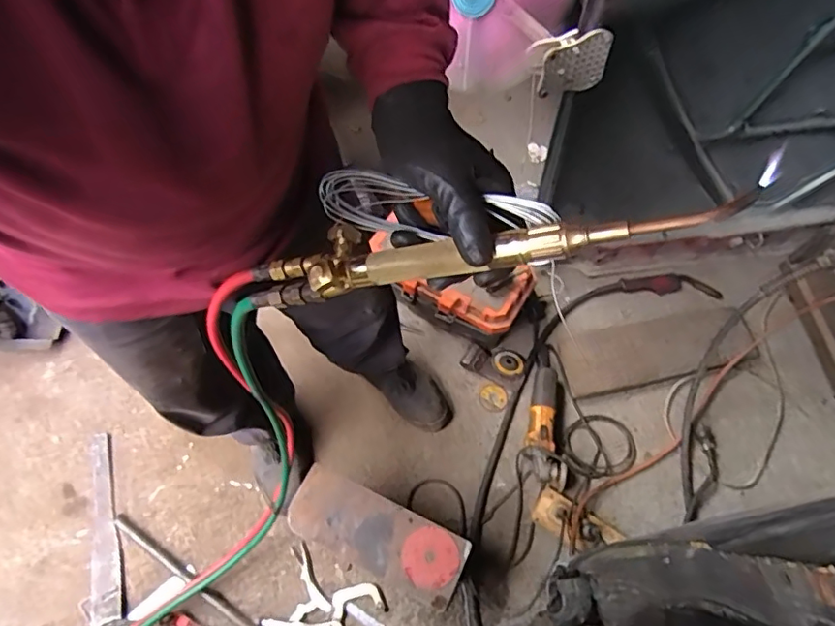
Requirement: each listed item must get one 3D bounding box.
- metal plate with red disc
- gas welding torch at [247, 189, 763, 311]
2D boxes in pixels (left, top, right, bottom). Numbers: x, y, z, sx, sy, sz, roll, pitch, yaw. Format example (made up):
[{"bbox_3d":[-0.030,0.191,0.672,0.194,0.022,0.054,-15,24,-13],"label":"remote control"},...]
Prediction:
[{"bbox_3d":[-0.075,0.393,0.977,0.316,0.016,0.123,24,66,10],"label":"metal plate with red disc"},{"bbox_3d":[0.023,-0.054,0.417,0.392,0.040,0.058,-6,60,26],"label":"gas welding torch"}]

